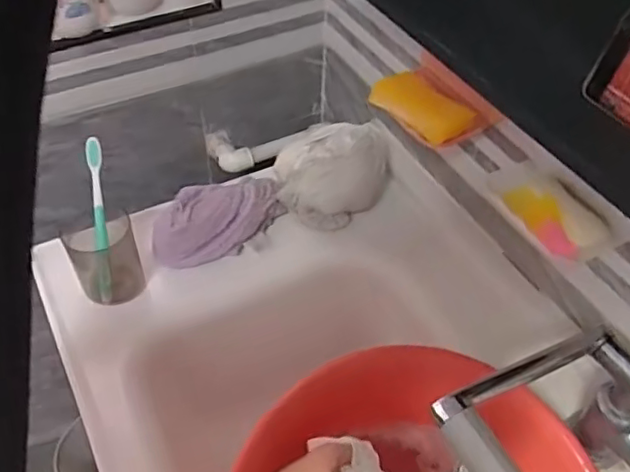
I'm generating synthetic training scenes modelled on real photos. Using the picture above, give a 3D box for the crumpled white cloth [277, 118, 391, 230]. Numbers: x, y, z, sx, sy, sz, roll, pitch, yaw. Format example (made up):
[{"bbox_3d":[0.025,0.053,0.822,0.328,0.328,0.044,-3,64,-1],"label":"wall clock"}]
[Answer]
[{"bbox_3d":[0.022,-0.080,0.830,0.148,0.083,0.141,7,48,4],"label":"crumpled white cloth"}]

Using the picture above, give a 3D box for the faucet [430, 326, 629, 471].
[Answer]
[{"bbox_3d":[0.195,0.169,0.507,0.213,0.197,0.105,-10,49,-11],"label":"faucet"}]

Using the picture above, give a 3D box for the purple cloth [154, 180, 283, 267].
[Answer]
[{"bbox_3d":[-0.118,-0.025,0.773,0.169,0.074,0.083,-14,50,-14],"label":"purple cloth"}]

